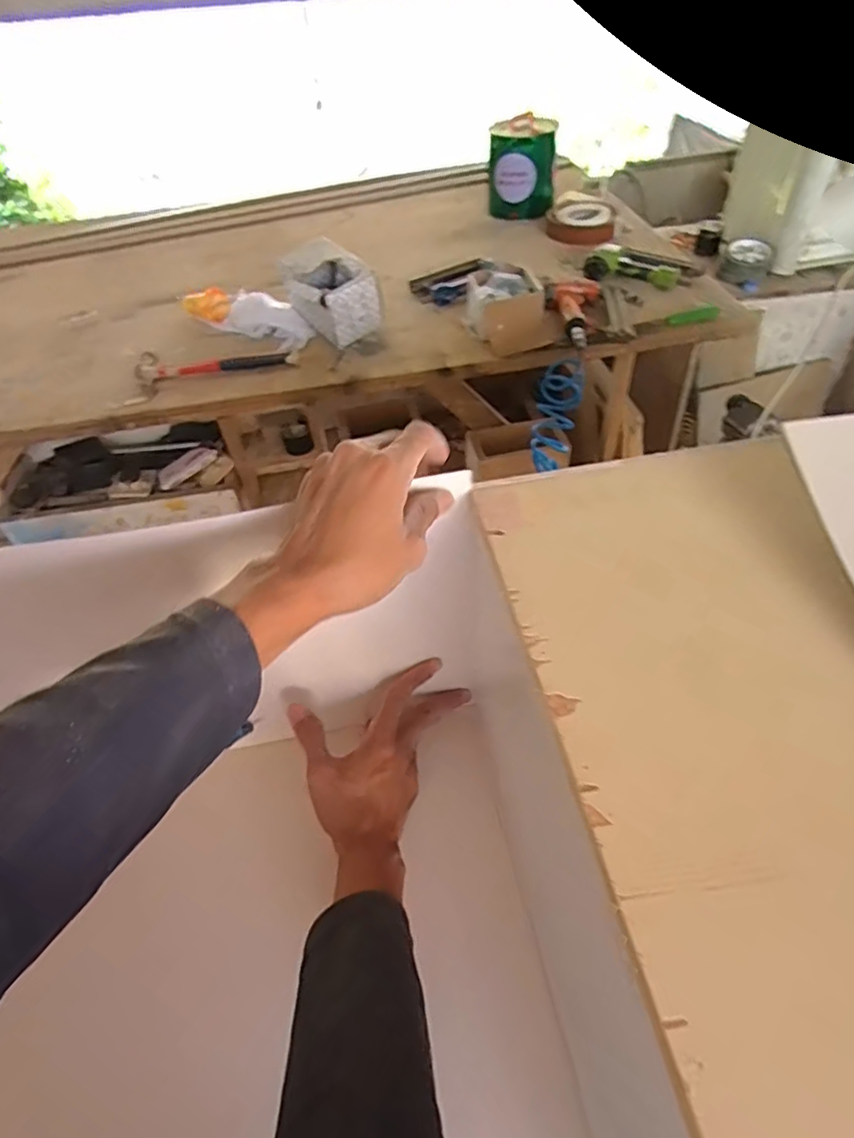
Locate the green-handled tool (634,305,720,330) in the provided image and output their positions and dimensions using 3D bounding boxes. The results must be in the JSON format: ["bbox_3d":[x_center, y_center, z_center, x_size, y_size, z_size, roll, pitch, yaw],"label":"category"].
[{"bbox_3d":[0.495,-0.499,1.239,0.169,0.030,0.034,-10,46,-3],"label":"green-handled tool"}]

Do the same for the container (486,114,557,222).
[{"bbox_3d":[0.242,-1.032,1.608,0.173,0.195,0.147,2,46,8],"label":"container"}]

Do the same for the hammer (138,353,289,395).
[{"bbox_3d":[-0.423,-0.408,1.254,0.309,0.050,0.103,-12,46,-6],"label":"hammer"}]

